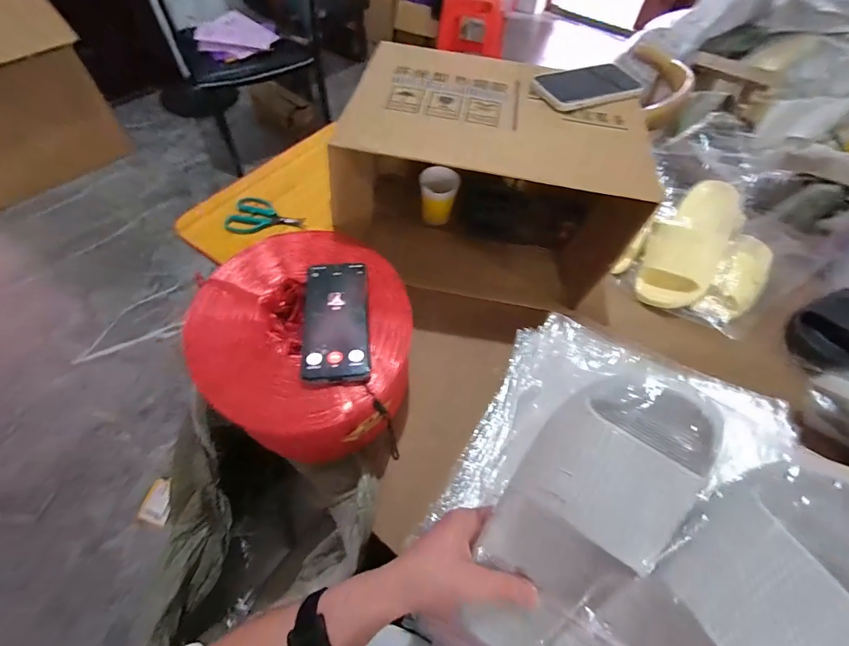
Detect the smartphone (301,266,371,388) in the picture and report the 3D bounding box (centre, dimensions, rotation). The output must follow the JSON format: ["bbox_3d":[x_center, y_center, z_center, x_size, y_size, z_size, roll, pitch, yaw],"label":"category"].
[{"bbox_3d":[-0.105,-0.004,0.458,0.075,0.014,0.164,-4,57,-6],"label":"smartphone"}]

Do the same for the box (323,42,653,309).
[{"bbox_3d":[0.097,-0.222,0.601,0.392,0.236,0.298,10,57,4],"label":"box"}]

